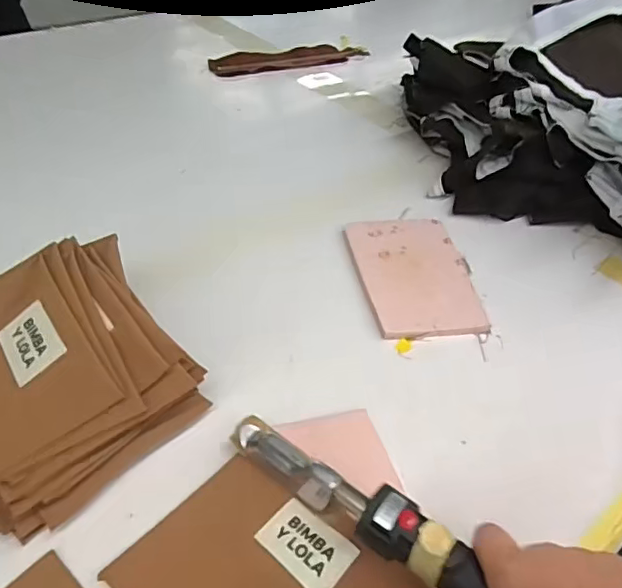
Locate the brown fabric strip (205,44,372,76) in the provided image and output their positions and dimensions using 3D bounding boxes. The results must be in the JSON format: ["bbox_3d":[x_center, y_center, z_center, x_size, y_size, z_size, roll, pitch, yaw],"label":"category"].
[{"bbox_3d":[-0.036,-0.445,1.056,0.318,0.014,0.099,-15,46,-20],"label":"brown fabric strip"}]

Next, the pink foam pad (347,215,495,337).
[{"bbox_3d":[0.107,-0.027,0.587,0.113,0.007,0.185,-4,44,-9],"label":"pink foam pad"}]

